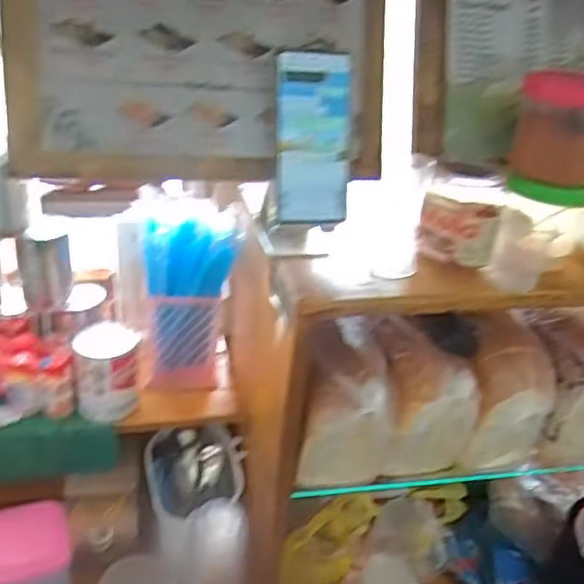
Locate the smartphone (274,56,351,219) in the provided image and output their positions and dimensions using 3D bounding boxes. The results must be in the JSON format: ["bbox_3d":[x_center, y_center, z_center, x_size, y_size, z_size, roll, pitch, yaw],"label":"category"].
[{"bbox_3d":[0.022,-0.143,0.583,0.074,0.153,0.014,-6,11,-21],"label":"smartphone"}]

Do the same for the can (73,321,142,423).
[{"bbox_3d":[-0.228,0.098,0.774,0.080,0.100,0.067,-5,32,-18],"label":"can"}]

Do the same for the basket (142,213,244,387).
[{"bbox_3d":[-0.140,0.008,0.835,0.113,0.227,0.117,-4,32,-16],"label":"basket"}]

